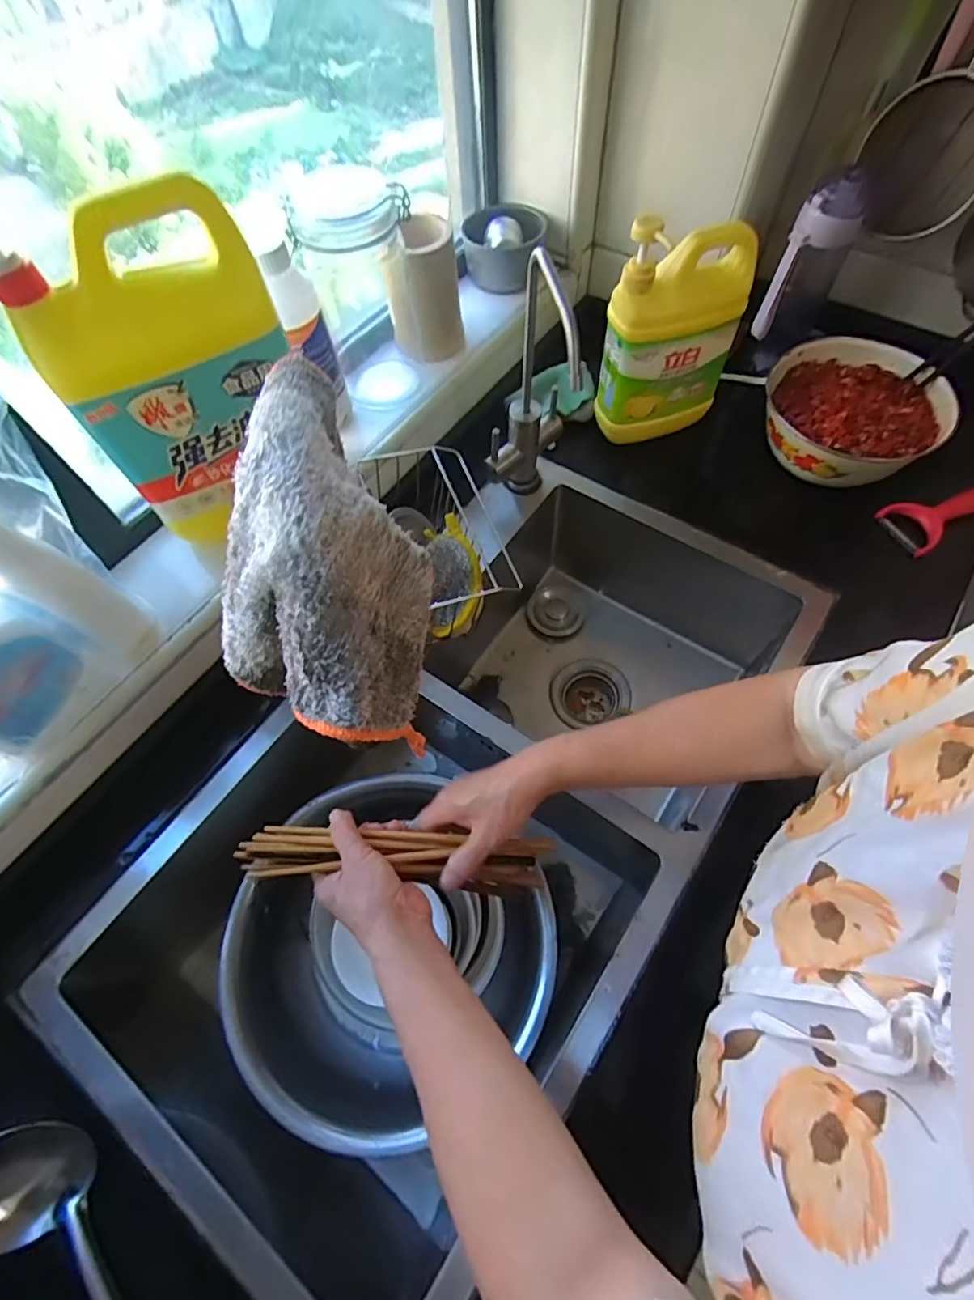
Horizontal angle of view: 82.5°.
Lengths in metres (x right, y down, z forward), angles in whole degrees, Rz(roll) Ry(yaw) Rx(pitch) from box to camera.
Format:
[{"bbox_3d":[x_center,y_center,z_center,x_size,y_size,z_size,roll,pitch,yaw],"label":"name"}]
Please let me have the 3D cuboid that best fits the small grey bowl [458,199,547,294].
[{"bbox_3d":[0.021,-0.528,0.730,0.105,0.059,0.114,-1,64,2],"label":"small grey bowl"}]

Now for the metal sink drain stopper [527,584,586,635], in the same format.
[{"bbox_3d":[0.102,-0.061,0.818,0.081,0.024,0.083,9,64,7],"label":"metal sink drain stopper"}]

